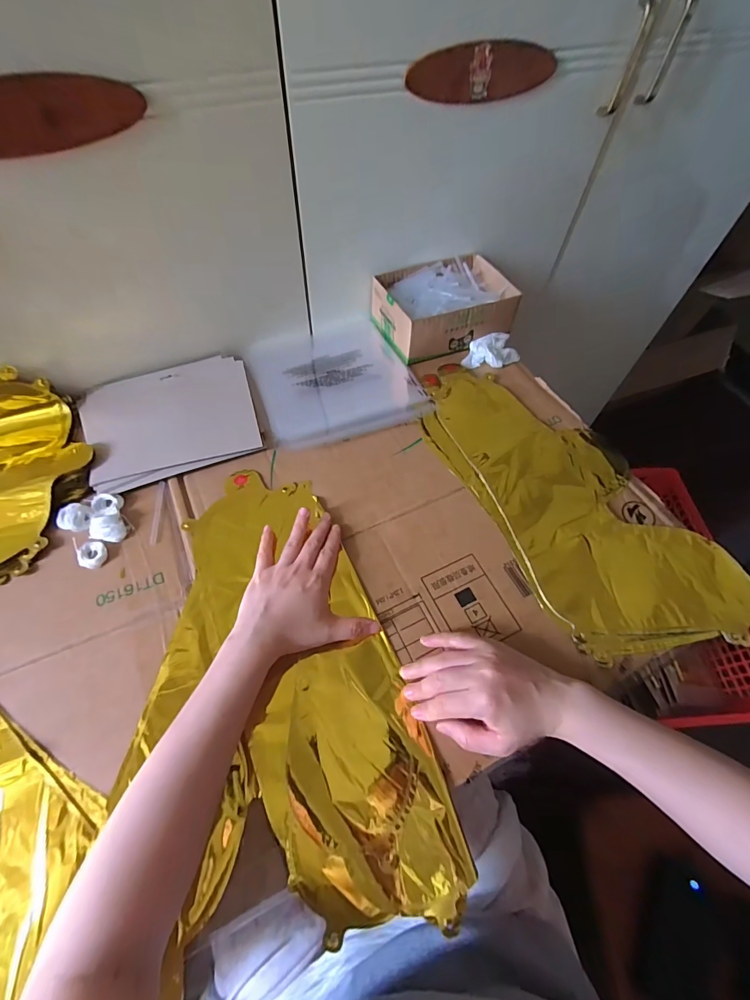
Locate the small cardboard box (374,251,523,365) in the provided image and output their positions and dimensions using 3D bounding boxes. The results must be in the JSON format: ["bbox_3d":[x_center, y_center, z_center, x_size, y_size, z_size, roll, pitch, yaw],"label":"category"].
[{"bbox_3d":[0.104,-0.295,0.626,0.194,0.064,0.139,-19,62,-13],"label":"small cardboard box"}]

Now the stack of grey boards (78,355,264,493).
[{"bbox_3d":[-0.255,-0.107,0.518,0.199,0.010,0.174,-21,63,-14],"label":"stack of grey boards"}]

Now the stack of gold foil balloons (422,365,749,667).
[{"bbox_3d":[0.212,-0.016,0.488,0.200,0.011,0.426,-25,64,-16],"label":"stack of gold foil balloons"}]

